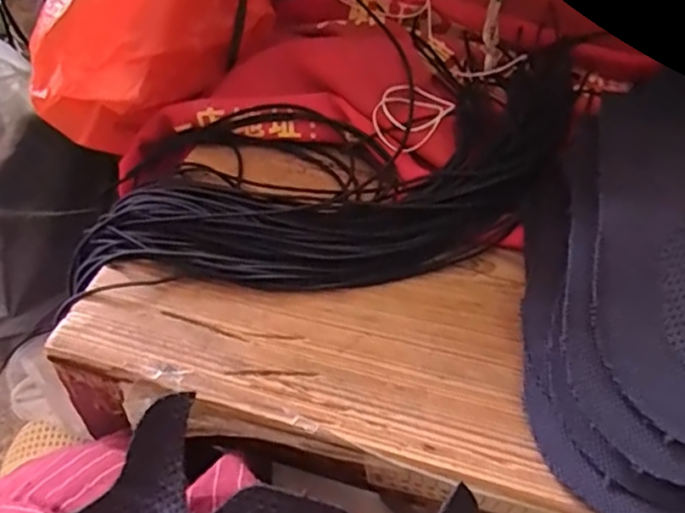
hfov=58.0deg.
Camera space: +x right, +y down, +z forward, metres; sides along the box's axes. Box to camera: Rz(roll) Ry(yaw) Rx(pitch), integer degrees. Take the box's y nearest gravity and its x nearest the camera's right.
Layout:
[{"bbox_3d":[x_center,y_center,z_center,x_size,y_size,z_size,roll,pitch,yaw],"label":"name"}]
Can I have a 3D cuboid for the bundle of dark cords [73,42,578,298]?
[{"bbox_3d":[-0.001,-0.053,0.425,0.352,0.048,0.161,-7,54,-11],"label":"bundle of dark cords"}]

